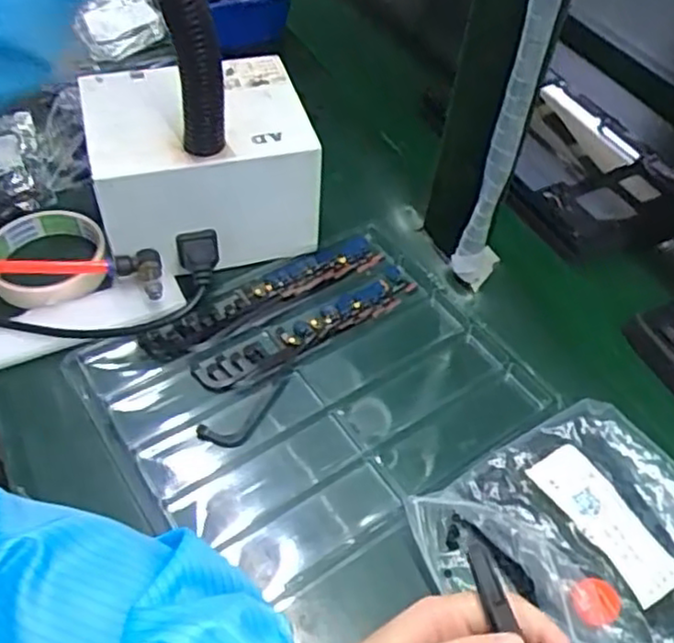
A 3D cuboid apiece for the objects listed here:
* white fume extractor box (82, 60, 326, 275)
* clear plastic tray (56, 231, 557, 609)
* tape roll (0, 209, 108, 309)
[{"bbox_3d":[-0.104,-0.116,0.533,0.150,0.099,0.133,-11,53,-14],"label":"white fume extractor box"},{"bbox_3d":[-0.016,0.045,0.479,0.260,0.015,0.220,-30,59,-26],"label":"clear plastic tray"},{"bbox_3d":[-0.218,-0.048,0.522,0.086,0.026,0.092,3,51,-3],"label":"tape roll"}]

